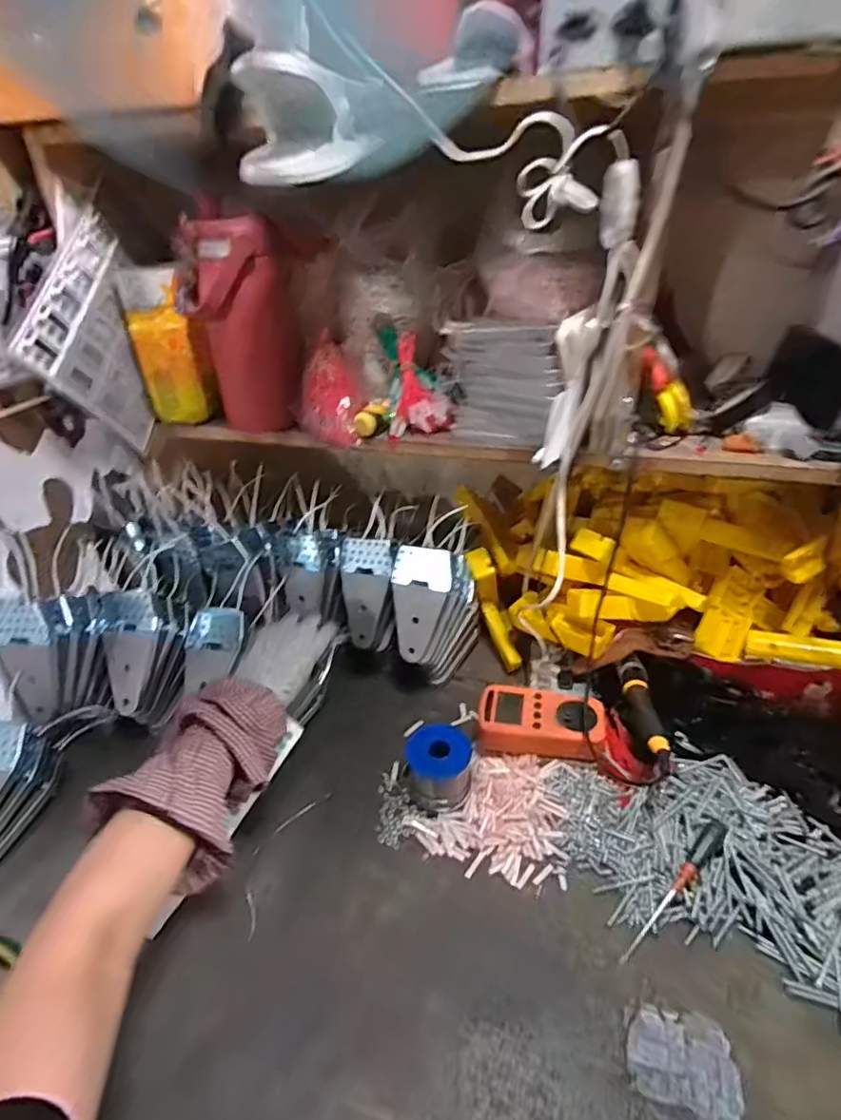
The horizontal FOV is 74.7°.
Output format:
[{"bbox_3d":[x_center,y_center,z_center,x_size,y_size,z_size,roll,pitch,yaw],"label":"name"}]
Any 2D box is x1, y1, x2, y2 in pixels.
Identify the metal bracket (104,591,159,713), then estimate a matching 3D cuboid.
[{"bbox_3d":[-0.329,0.103,0.622,0.062,0.134,0.010,-1,-6,3],"label":"metal bracket"}]

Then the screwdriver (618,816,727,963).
[{"bbox_3d":[0.217,0.283,0.472,0.141,0.022,0.016,-42,47,-16],"label":"screwdriver"}]

